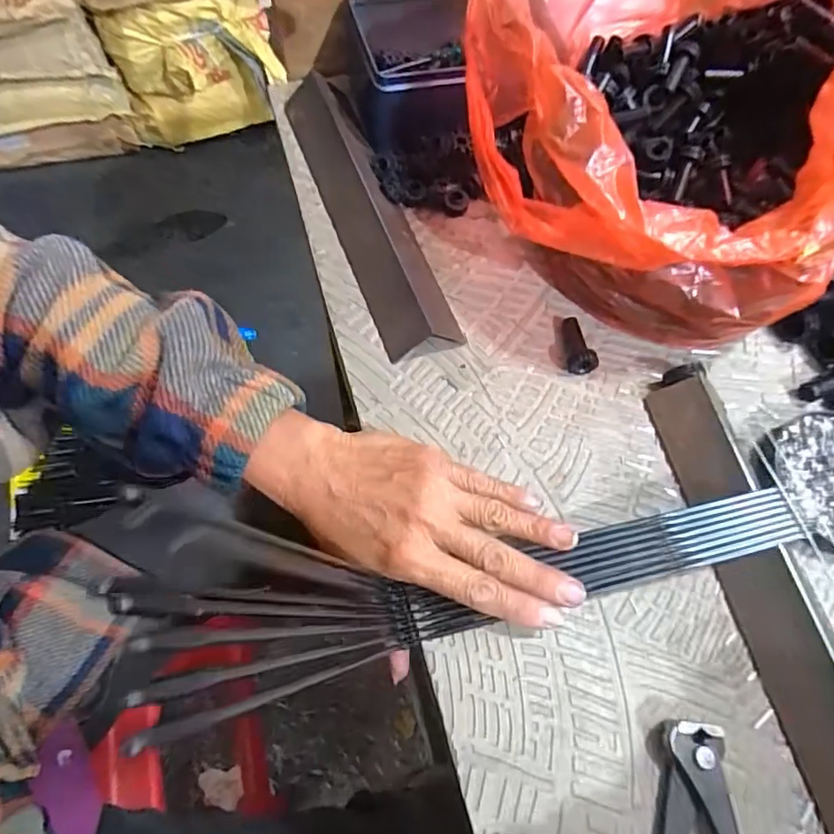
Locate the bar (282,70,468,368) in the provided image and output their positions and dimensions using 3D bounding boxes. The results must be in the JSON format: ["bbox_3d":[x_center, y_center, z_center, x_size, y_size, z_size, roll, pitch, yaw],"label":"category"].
[{"bbox_3d":[-0.036,-0.145,0.375,0.048,0.024,0.230,-19,69,-12],"label":"bar"}]

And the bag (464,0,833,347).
[{"bbox_3d":[0.181,-0.193,0.350,0.246,0.124,0.295,42,70,14],"label":"bag"}]

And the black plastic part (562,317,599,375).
[{"bbox_3d":[0.103,-0.047,0.351,0.018,0.017,0.039,-2,66,-4],"label":"black plastic part"}]

